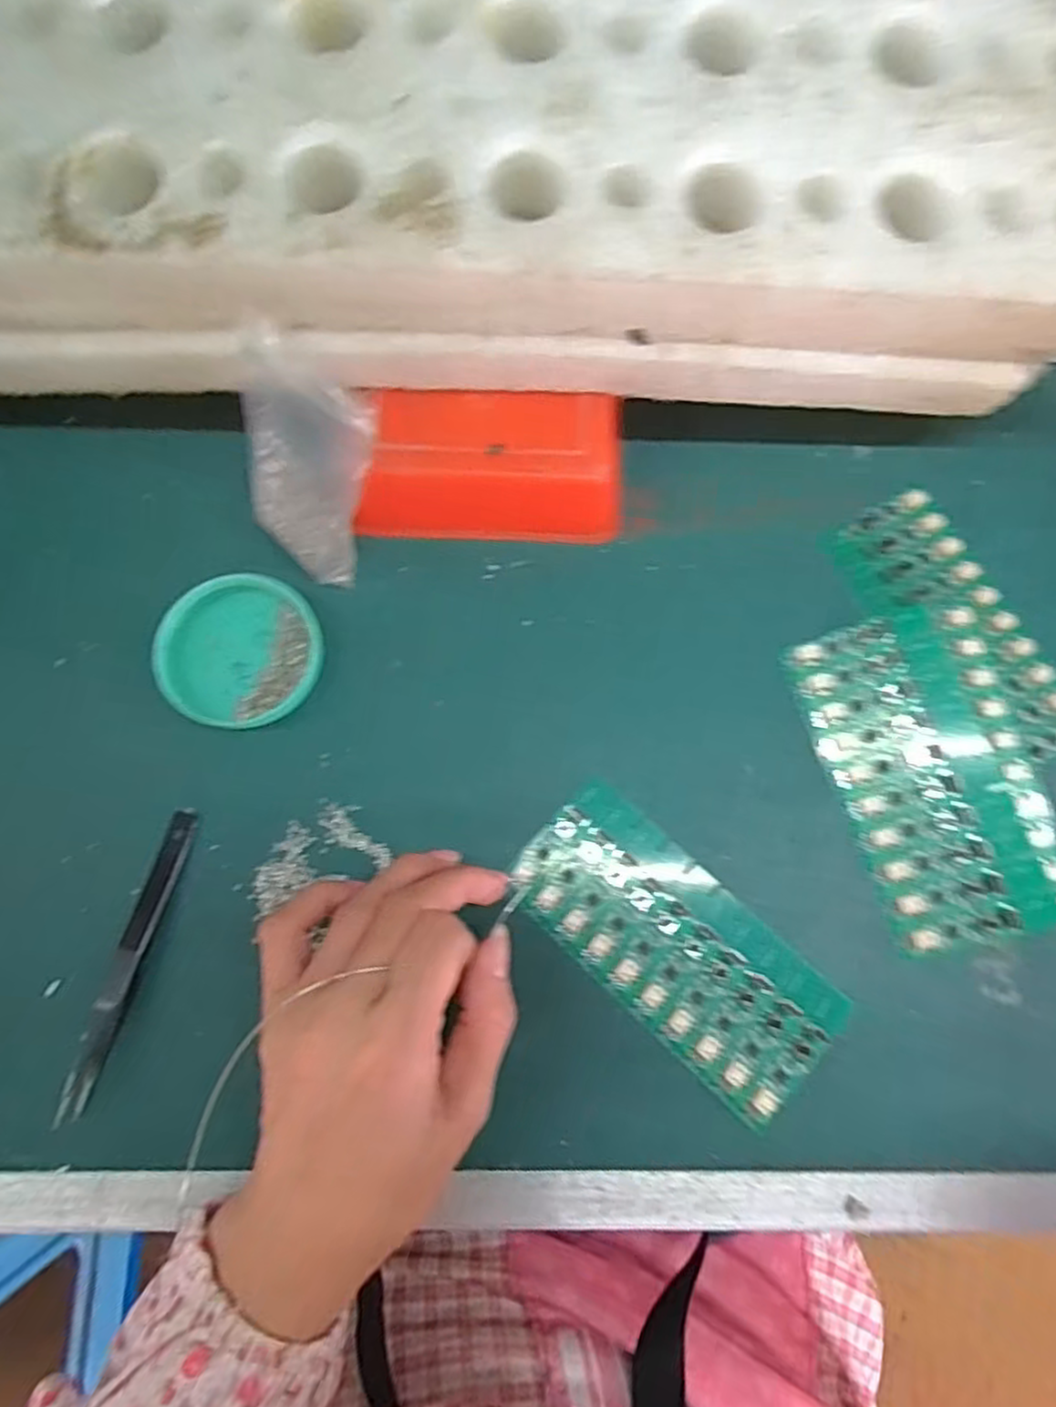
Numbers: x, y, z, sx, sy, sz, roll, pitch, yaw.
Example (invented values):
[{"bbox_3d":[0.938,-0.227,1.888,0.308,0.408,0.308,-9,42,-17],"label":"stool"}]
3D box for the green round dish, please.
[{"bbox_3d":[-0.124,-0.023,0.311,0.063,0.017,0.067,0,79,-1],"label":"green round dish"}]

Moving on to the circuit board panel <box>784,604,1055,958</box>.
[{"bbox_3d":[0.173,0.028,0.302,0.080,0.010,0.135,-17,76,5],"label":"circuit board panel"}]

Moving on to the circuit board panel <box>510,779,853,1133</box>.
[{"bbox_3d":[0.060,0.098,0.291,0.137,0.010,0.060,43,81,9],"label":"circuit board panel"}]

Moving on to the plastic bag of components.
[{"bbox_3d":[-0.093,-0.097,0.293,0.060,0.092,0.013,32,51,2],"label":"plastic bag of components"}]

